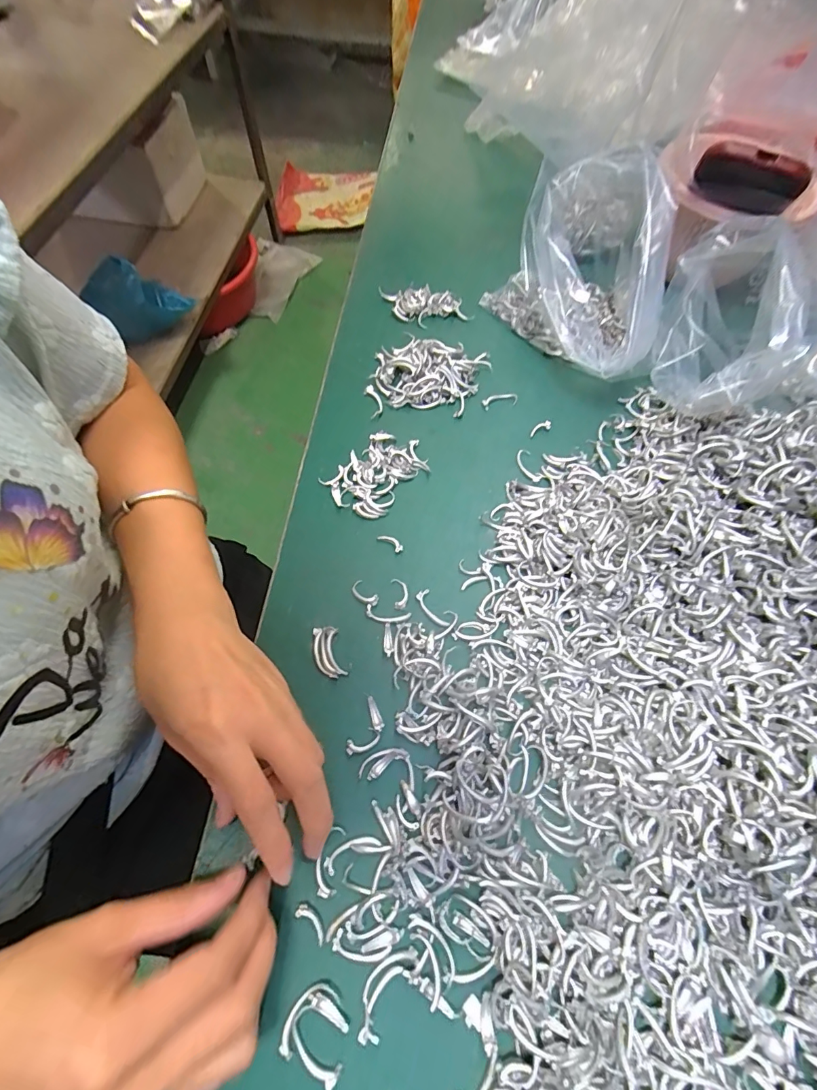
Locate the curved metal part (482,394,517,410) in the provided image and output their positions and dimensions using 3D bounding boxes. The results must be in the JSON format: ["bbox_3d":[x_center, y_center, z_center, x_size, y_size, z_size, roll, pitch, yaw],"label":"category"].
[{"bbox_3d":[0.080,-0.127,0.392,0.032,0.004,0.013,-18,65,-12],"label":"curved metal part"}]

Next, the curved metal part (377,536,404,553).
[{"bbox_3d":[-0.013,-0.002,0.324,0.020,0.004,0.007,36,67,15],"label":"curved metal part"}]

